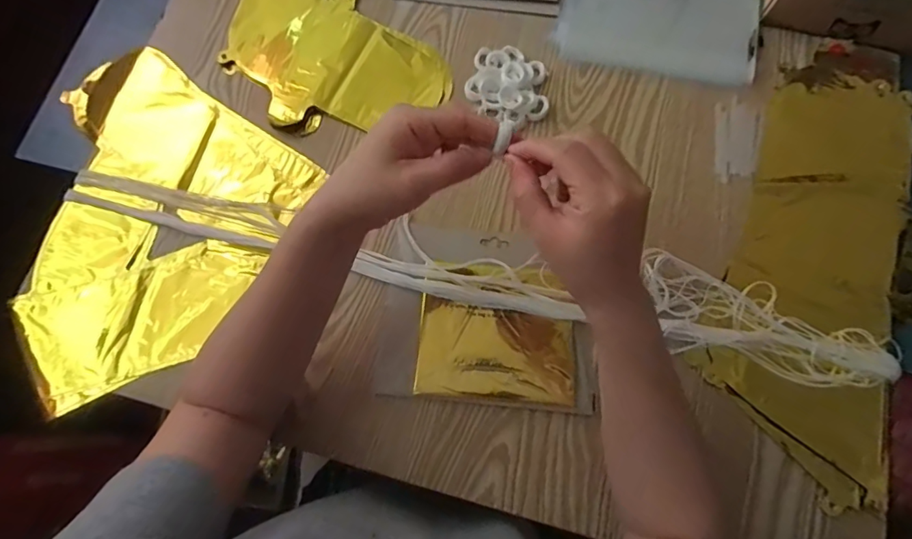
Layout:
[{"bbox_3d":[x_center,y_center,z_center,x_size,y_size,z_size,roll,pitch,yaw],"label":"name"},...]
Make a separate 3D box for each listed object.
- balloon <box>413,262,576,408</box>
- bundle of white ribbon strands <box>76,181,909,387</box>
[{"bbox_3d":[0.037,0.056,0.445,0.137,0.012,0.118,4,76,3],"label":"balloon"},{"bbox_3d":[0.007,-0.011,0.460,0.760,0.018,0.075,13,76,5],"label":"bundle of white ribbon strands"}]

